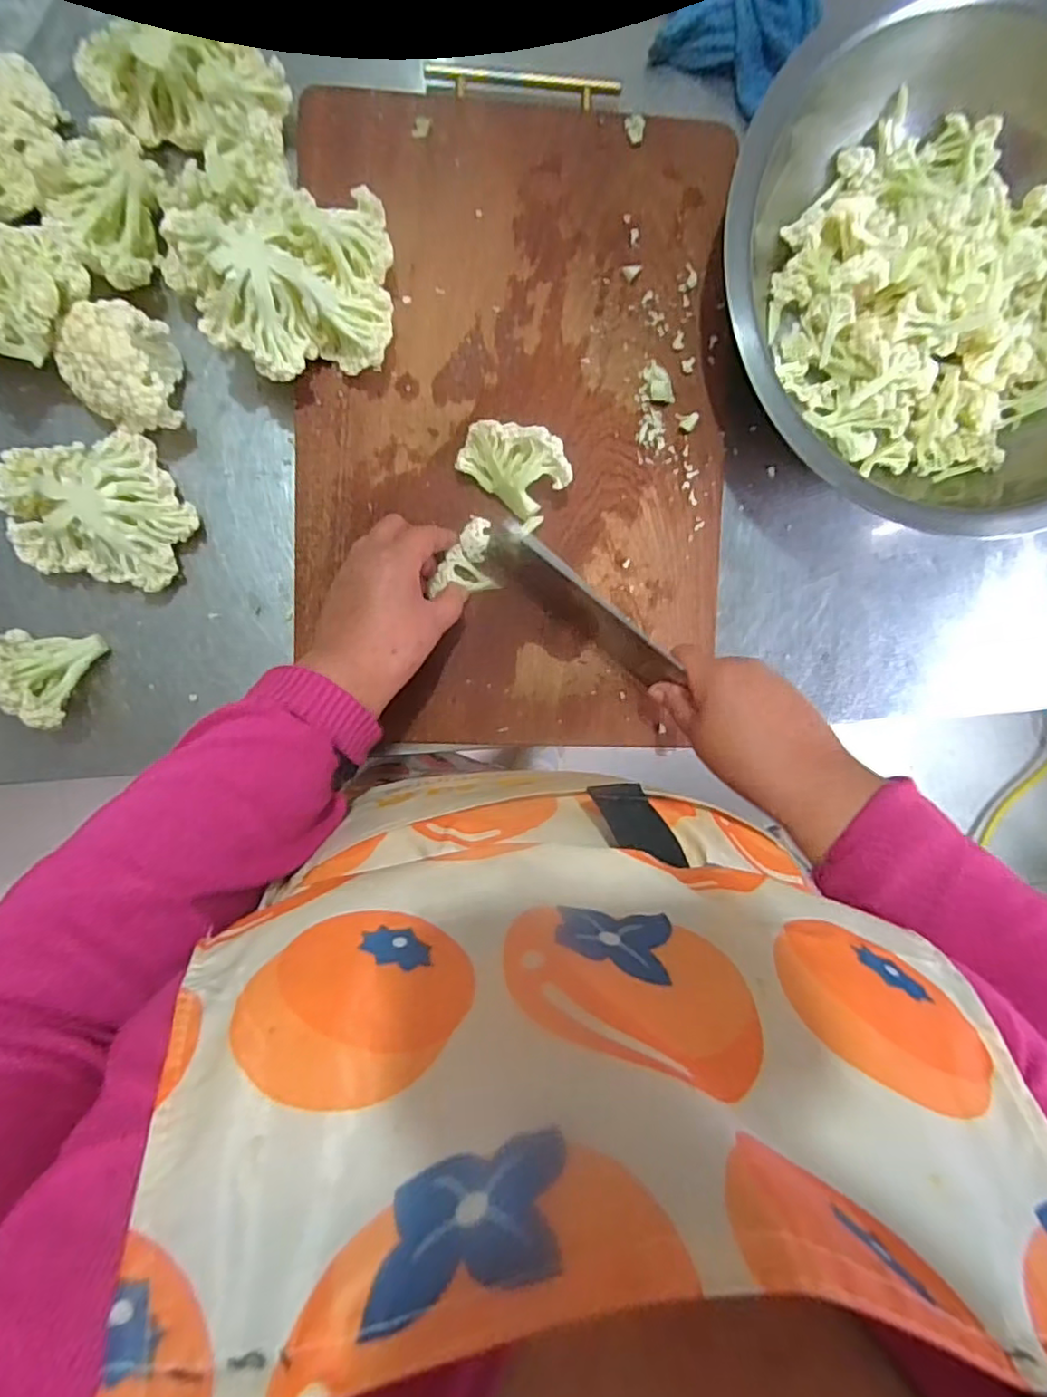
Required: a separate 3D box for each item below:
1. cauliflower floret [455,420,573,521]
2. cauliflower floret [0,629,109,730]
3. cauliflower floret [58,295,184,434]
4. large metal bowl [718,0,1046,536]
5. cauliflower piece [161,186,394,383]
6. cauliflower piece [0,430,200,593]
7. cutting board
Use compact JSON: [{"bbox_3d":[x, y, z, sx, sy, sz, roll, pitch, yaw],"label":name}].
[{"bbox_3d":[-0.006,-0.170,0.474,0.076,0.049,0.050,36,90,-6],"label":"cauliflower floret"},{"bbox_3d":[-0.359,-0.014,0.482,0.062,0.060,0.069,4,94,-5],"label":"cauliflower floret"},{"bbox_3d":[-0.284,-0.232,0.468,0.069,0.079,0.072,1,94,-5],"label":"cauliflower floret"},{"bbox_3d":[0.310,-0.320,0.490,0.348,0.135,0.375,0,95,-2],"label":"large metal bowl"},{"bbox_3d":[-0.157,-0.282,0.444,0.136,0.073,0.115,-10,95,-4],"label":"cauliflower piece"},{"bbox_3d":[-0.315,-0.142,0.477,0.130,0.060,0.108,10,93,-6],"label":"cauliflower piece"},{"bbox_3d":[-0.006,-0.198,0.502,0.321,0.032,0.462,1,95,-2],"label":"cutting board"}]

